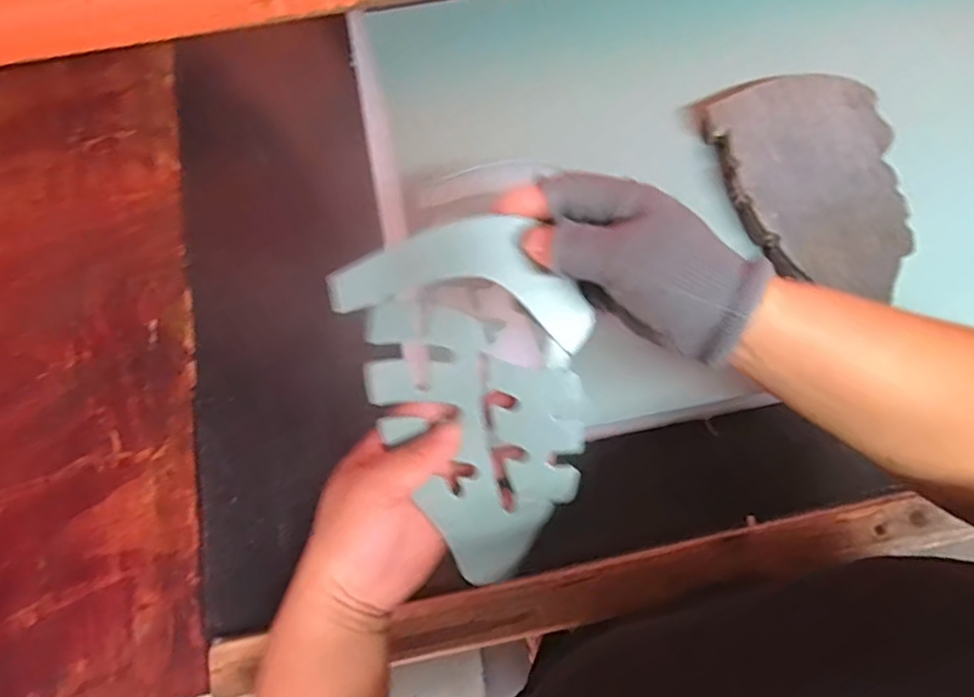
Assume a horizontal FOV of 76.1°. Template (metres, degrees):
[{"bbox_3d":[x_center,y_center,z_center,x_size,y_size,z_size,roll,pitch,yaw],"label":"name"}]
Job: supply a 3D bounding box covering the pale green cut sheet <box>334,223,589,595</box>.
[{"bbox_3d":[0.004,0.022,0.318,0.113,0.008,0.173,-27,99,0],"label":"pale green cut sheet"}]

